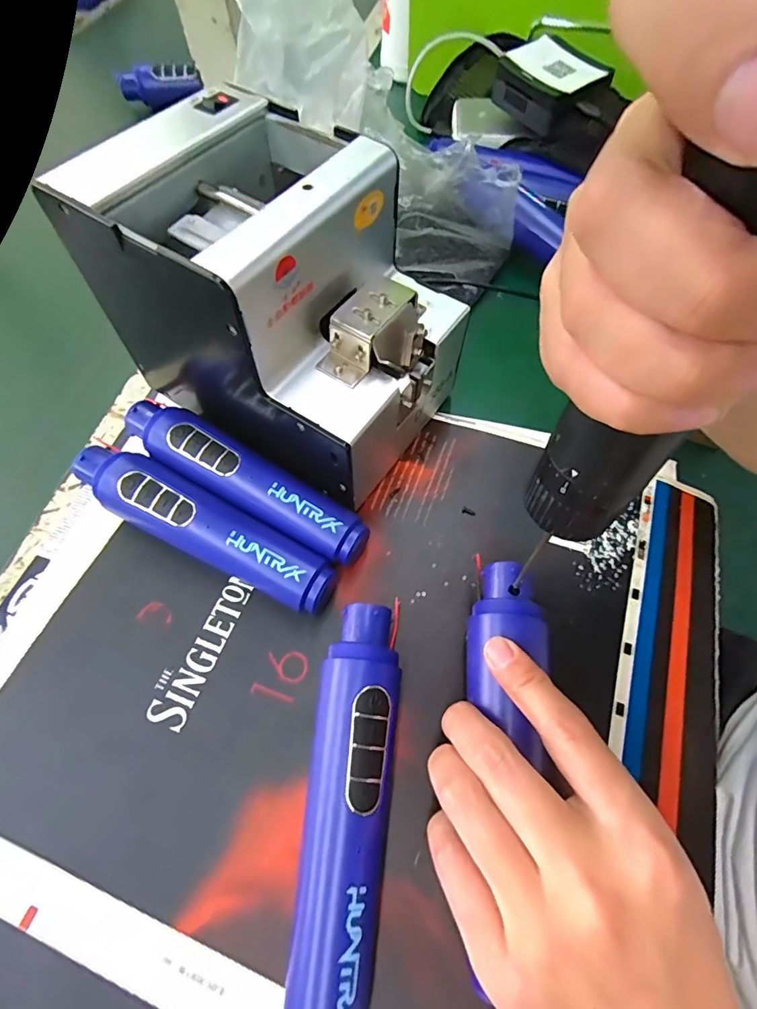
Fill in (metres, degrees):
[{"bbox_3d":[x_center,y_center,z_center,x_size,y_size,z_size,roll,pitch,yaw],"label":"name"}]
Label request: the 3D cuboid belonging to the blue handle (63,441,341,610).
[{"bbox_3d":[-0.104,0.012,0.280,0.175,0.037,0.037,24,65,13],"label":"blue handle"}]

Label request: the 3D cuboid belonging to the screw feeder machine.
[{"bbox_3d":[-0.048,-0.114,0.280,0.170,0.149,0.129,28,66,15],"label":"screw feeder machine"}]

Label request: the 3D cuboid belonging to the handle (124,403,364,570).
[{"bbox_3d":[-0.086,-0.015,0.295,0.175,0.039,0.035,29,66,16],"label":"handle"}]

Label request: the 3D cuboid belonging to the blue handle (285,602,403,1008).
[{"bbox_3d":[-0.013,0.134,0.218,0.035,0.039,0.169,5,62,4],"label":"blue handle"}]

